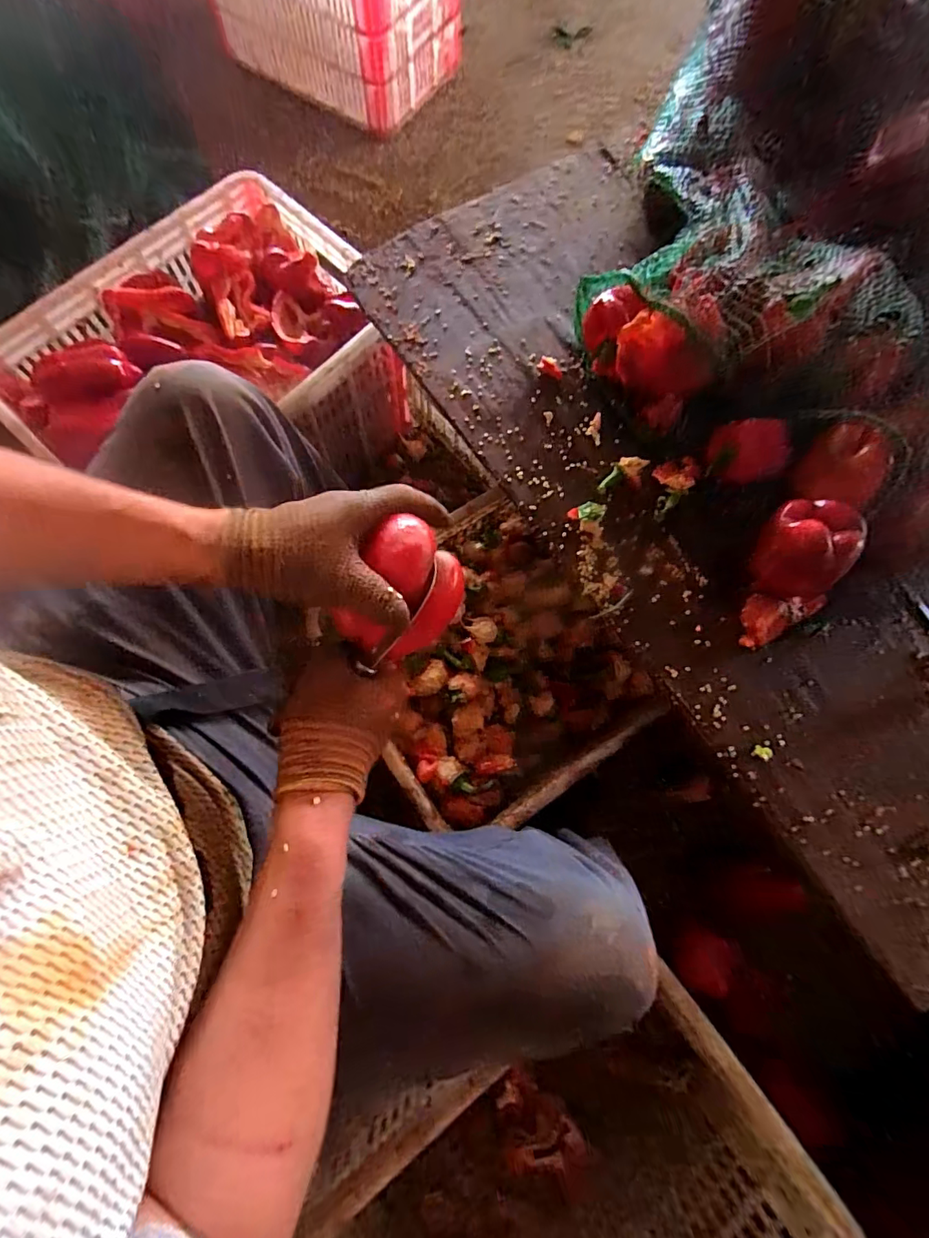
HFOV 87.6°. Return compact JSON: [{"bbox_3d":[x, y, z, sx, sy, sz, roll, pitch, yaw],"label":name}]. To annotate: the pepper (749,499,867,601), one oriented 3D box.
[{"bbox_3d":[0.353,-0.075,0.506,0.080,0.068,0.091,10,76,-1],"label":"pepper"}]

